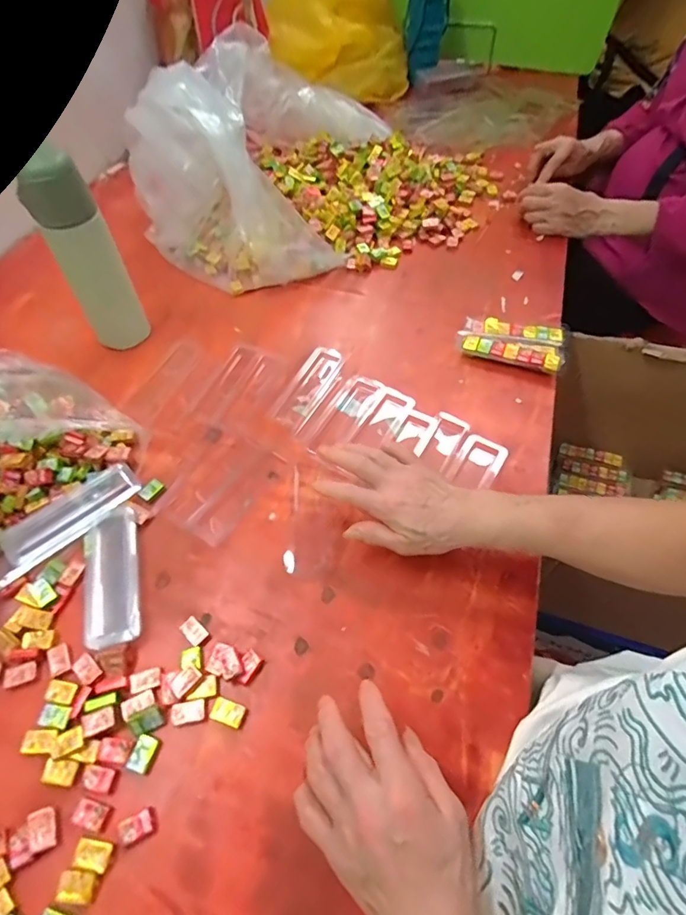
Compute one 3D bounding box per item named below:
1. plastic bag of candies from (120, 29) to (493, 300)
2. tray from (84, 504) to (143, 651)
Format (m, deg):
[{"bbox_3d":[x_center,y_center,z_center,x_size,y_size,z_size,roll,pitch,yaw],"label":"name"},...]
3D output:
[{"bbox_3d":[-0.017,-0.508,0.759,0.494,0.204,0.502,16,58,12],"label":"plastic bag of candies"},{"bbox_3d":[-0.228,0.115,0.458,0.049,0.012,0.141,-15,57,-8],"label":"tray"}]

